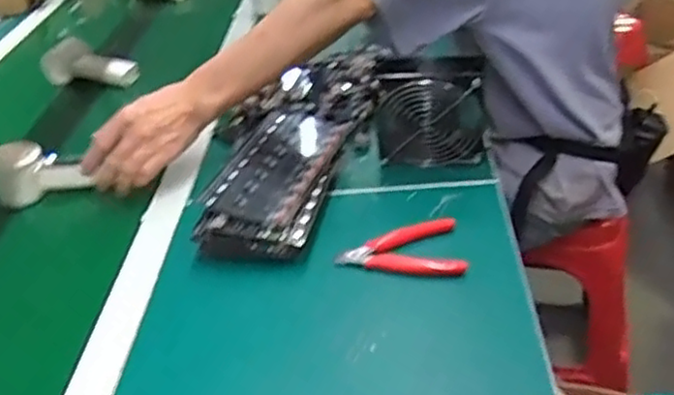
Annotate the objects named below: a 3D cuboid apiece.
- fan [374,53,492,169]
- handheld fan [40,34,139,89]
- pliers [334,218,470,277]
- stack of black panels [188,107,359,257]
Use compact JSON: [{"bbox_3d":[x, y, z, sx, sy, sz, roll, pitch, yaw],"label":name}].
[{"bbox_3d":[0.100,-0.094,0.753,0.118,0.122,0.043,2,38,11],"label":"fan"},{"bbox_3d":[-0.396,-0.210,1.102,0.171,0.057,0.054,14,39,26],"label":"handheld fan"},{"bbox_3d":[0.066,0.044,0.666,0.118,0.014,0.068,3,35,13],"label":"pliers"},{"bbox_3d":[-0.060,-0.029,0.756,0.109,0.043,0.273,4,35,14],"label":"stack of black panels"}]

